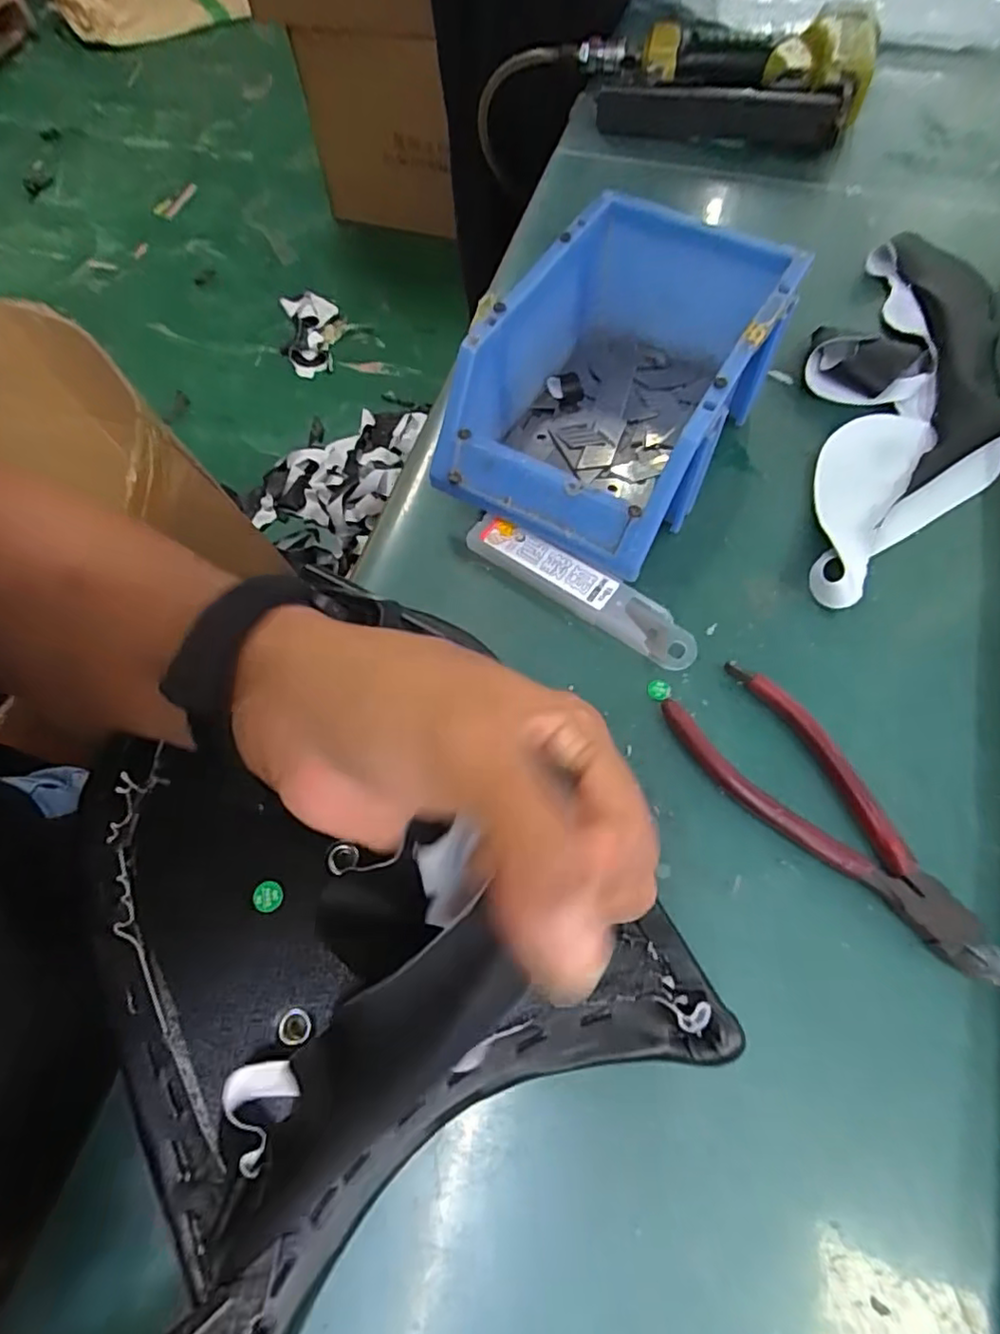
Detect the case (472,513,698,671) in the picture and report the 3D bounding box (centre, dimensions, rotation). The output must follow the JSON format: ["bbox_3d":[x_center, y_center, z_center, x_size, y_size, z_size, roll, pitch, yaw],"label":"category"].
[{"bbox_3d":[0.039,-0.040,0.316,0.127,0.016,0.024,31,71,16],"label":"case"}]

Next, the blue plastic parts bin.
[{"bbox_3d":[0.063,-0.148,0.330,0.122,0.077,0.184,28,70,14],"label":"blue plastic parts bin"}]

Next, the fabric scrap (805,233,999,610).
[{"bbox_3d":[0.231,-0.154,0.359,0.102,0.021,0.285,8,66,6],"label":"fabric scrap"}]

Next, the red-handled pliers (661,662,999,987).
[{"bbox_3d":[0.139,0.063,0.266,0.051,0.011,0.153,-36,69,-13],"label":"red-handled pliers"}]

